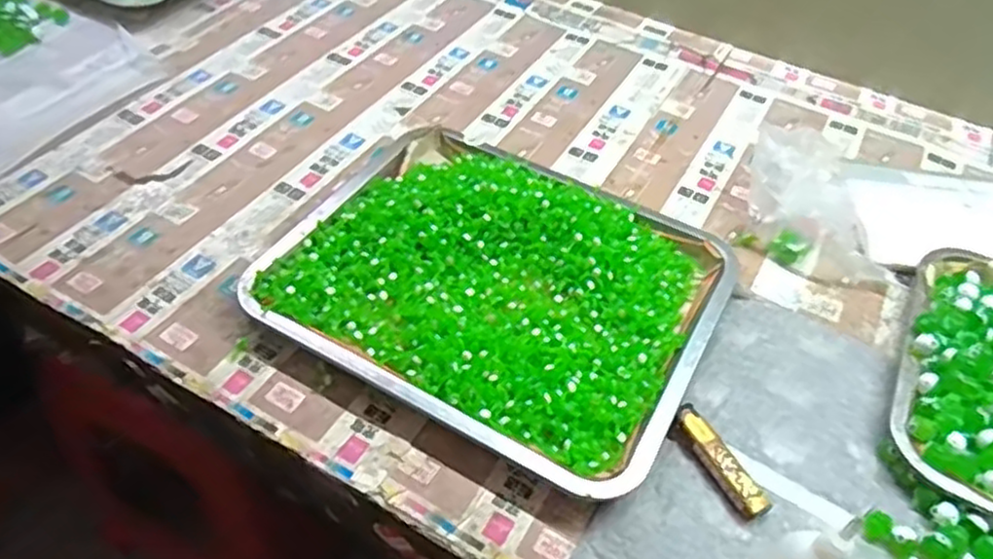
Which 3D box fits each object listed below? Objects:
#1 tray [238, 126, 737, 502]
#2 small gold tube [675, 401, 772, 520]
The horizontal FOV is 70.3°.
[{"bbox_3d":[0.000,-0.002,0.526,0.311,0.033,0.255,23,50,18],"label":"tray"},{"bbox_3d":[0.139,0.114,0.442,0.021,0.015,0.077,-23,52,-22],"label":"small gold tube"}]

